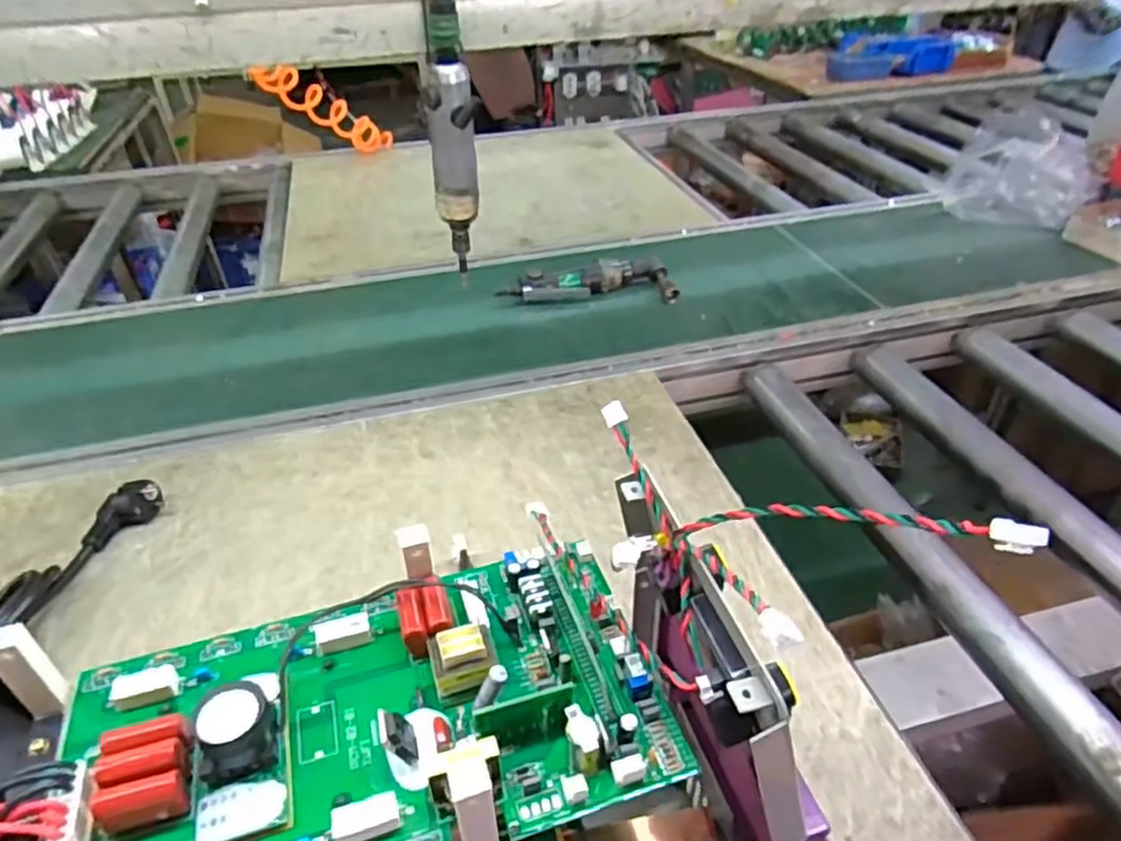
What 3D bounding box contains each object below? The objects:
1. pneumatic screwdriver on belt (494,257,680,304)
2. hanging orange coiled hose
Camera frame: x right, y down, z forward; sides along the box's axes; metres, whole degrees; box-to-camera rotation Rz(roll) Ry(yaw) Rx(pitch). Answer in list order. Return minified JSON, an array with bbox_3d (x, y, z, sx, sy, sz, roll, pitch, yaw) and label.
[{"bbox_3d":[0.038,-0.188,0.973,0.241,0.044,0.061,0,38,2],"label":"pneumatic screwdriver on belt"},{"bbox_3d":[-0.458,-0.612,1.412,0.057,0.068,0.354,14,6,20],"label":"hanging orange coiled hose"}]

